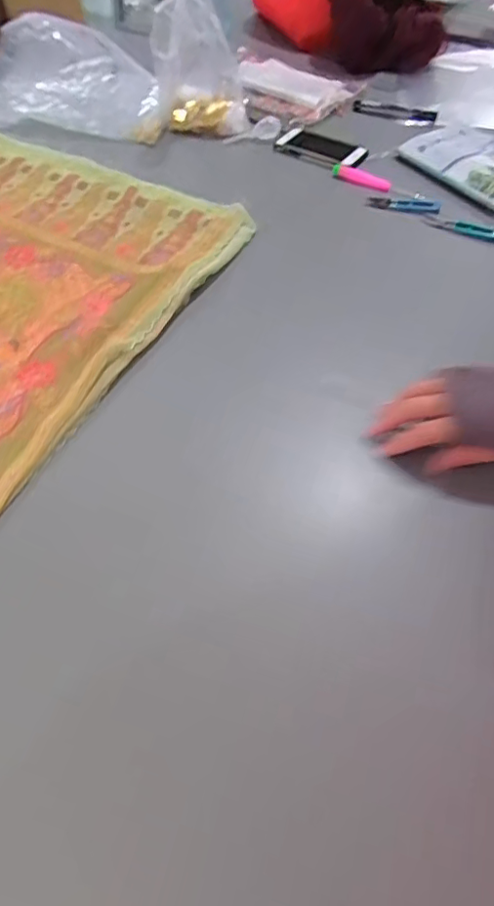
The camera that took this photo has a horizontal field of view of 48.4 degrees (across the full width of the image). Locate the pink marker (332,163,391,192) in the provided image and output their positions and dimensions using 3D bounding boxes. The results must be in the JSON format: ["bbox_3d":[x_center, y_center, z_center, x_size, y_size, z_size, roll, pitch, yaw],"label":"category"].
[{"bbox_3d":[0.174,-0.419,0.840,0.096,0.017,0.024,30,60,19],"label":"pink marker"}]

